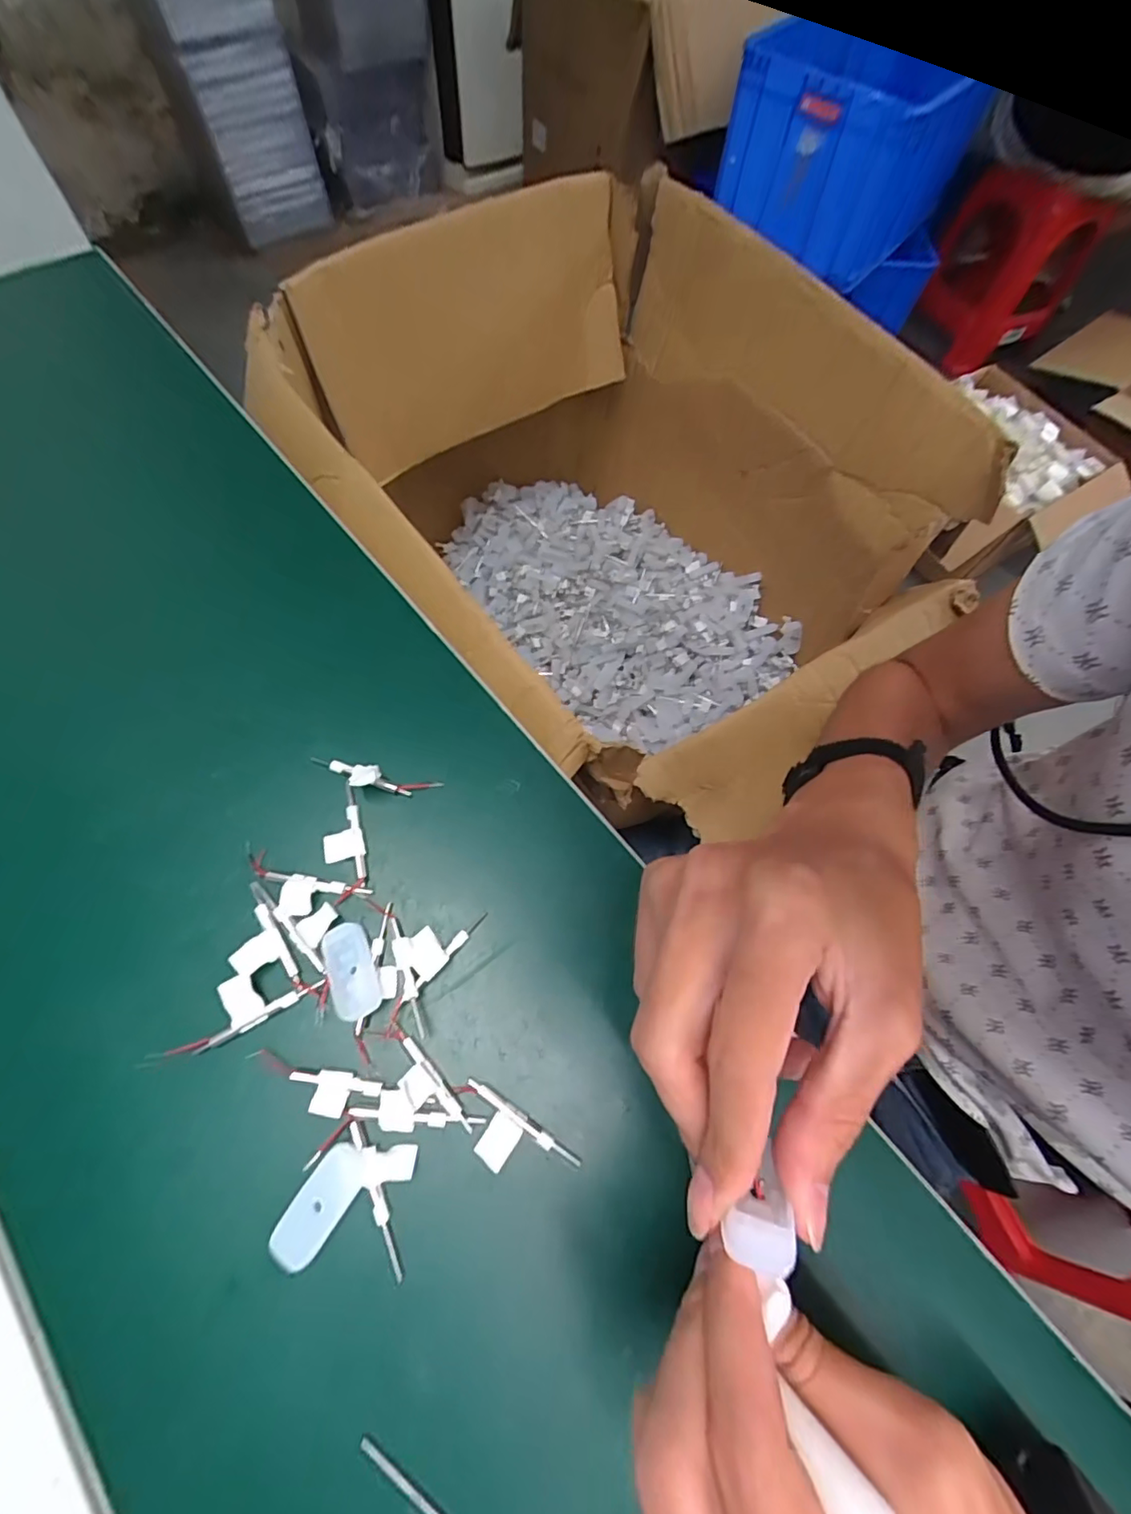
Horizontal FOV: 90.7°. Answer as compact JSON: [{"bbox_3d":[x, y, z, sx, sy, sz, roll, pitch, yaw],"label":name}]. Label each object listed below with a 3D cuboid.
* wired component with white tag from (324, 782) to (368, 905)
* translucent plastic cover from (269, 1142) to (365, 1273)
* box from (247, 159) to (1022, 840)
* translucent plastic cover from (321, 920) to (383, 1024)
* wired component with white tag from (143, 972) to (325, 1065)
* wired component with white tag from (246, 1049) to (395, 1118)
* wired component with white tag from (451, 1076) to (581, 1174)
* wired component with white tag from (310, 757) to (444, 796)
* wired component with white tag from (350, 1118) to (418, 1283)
[{"bbox_3d":[-0.115,0.043,0.289,0.020,0.004,0.060,-12,67,-9],"label":"wired component with white tag"},{"bbox_3d":[-0.097,0.177,0.222,0.020,0.009,0.040,33,68,11],"label":"translucent plastic cover"},{"bbox_3d":[0.036,-0.215,0.620,0.461,0.422,0.599,-36,72,-18],"label":"box"},{"bbox_3d":[-0.100,0.099,0.259,0.020,0.004,0.043,-13,59,-29],"label":"translucent plastic cover"},{"bbox_3d":[-0.151,0.114,0.251,0.075,0.005,0.023,-25,69,-14],"label":"wired component with white tag"},{"bbox_3d":[-0.109,0.144,0.243,0.060,0.005,0.017,13,65,3],"label":"wired component with white tag"},{"bbox_3d":[-0.025,0.164,0.239,0.059,0.008,0.022,31,67,11],"label":"wired component with white tag"},{"bbox_3d":[-0.106,0.011,0.301,0.073,0.014,0.015,11,65,2],"label":"wired component with white tag"},{"bbox_3d":[-0.070,0.176,0.228,0.021,0.005,0.056,-22,68,-13],"label":"wired component with white tag"}]

